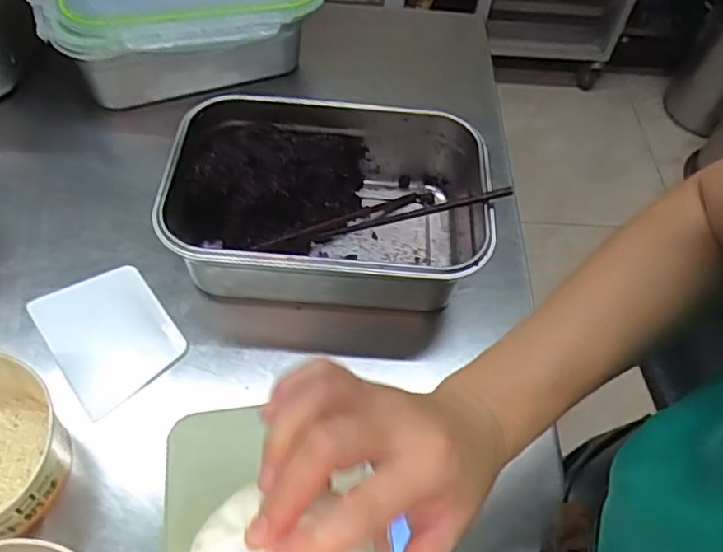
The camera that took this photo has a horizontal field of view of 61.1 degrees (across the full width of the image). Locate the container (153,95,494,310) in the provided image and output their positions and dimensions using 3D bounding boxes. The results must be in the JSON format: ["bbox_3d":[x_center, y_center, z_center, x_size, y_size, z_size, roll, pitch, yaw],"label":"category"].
[{"bbox_3d":[-0.033,-0.059,0.573,0.284,0.100,0.194,5,55,-1],"label":"container"}]

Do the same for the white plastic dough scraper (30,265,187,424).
[{"bbox_3d":[-0.221,0.047,0.537,0.094,0.006,0.131,-31,62,-25],"label":"white plastic dough scraper"}]

